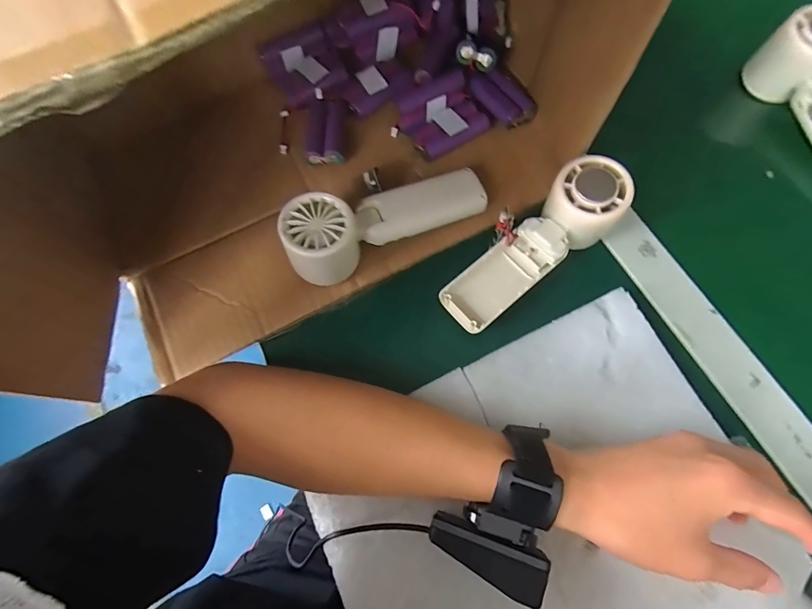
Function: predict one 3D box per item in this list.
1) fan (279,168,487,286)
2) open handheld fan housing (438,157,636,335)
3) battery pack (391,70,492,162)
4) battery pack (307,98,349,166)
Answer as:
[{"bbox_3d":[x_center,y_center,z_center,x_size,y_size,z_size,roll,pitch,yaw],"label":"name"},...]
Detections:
[{"bbox_3d":[-0.015,-0.071,0.306,0.159,0.059,0.049,-26,72,-7],"label":"fan"},{"bbox_3d":[0.100,-0.045,0.311,0.167,0.051,0.060,-41,74,3],"label":"open handheld fan housing"},{"bbox_3d":[0.032,-0.170,0.351,0.072,0.031,0.056,-31,72,-8],"label":"battery pack"},{"bbox_3d":[-0.074,-0.159,0.358,0.034,0.022,0.062,3,71,4],"label":"battery pack"}]

